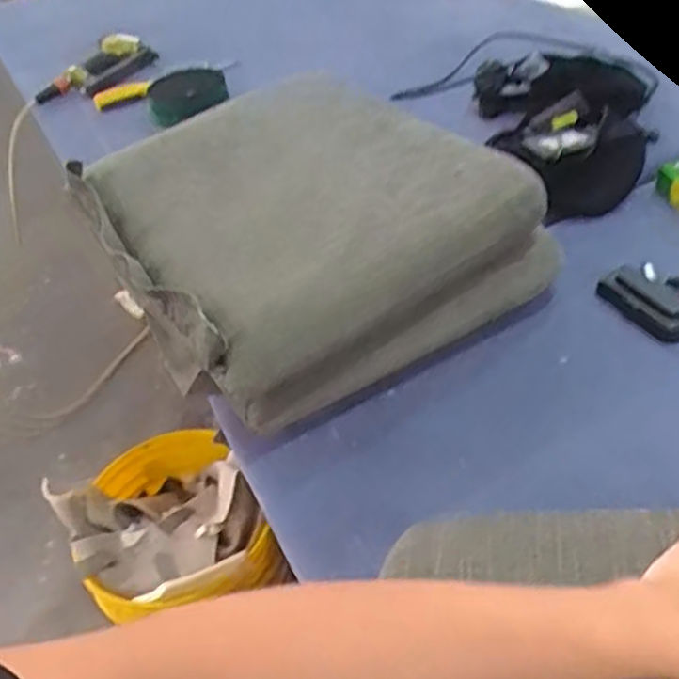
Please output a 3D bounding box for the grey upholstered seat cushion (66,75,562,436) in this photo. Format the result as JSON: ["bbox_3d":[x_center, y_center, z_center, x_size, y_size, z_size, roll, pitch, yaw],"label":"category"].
[{"bbox_3d":[-0.058,-0.128,0.746,0.357,0.138,0.409,-28,45,-20],"label":"grey upholstered seat cushion"}]

